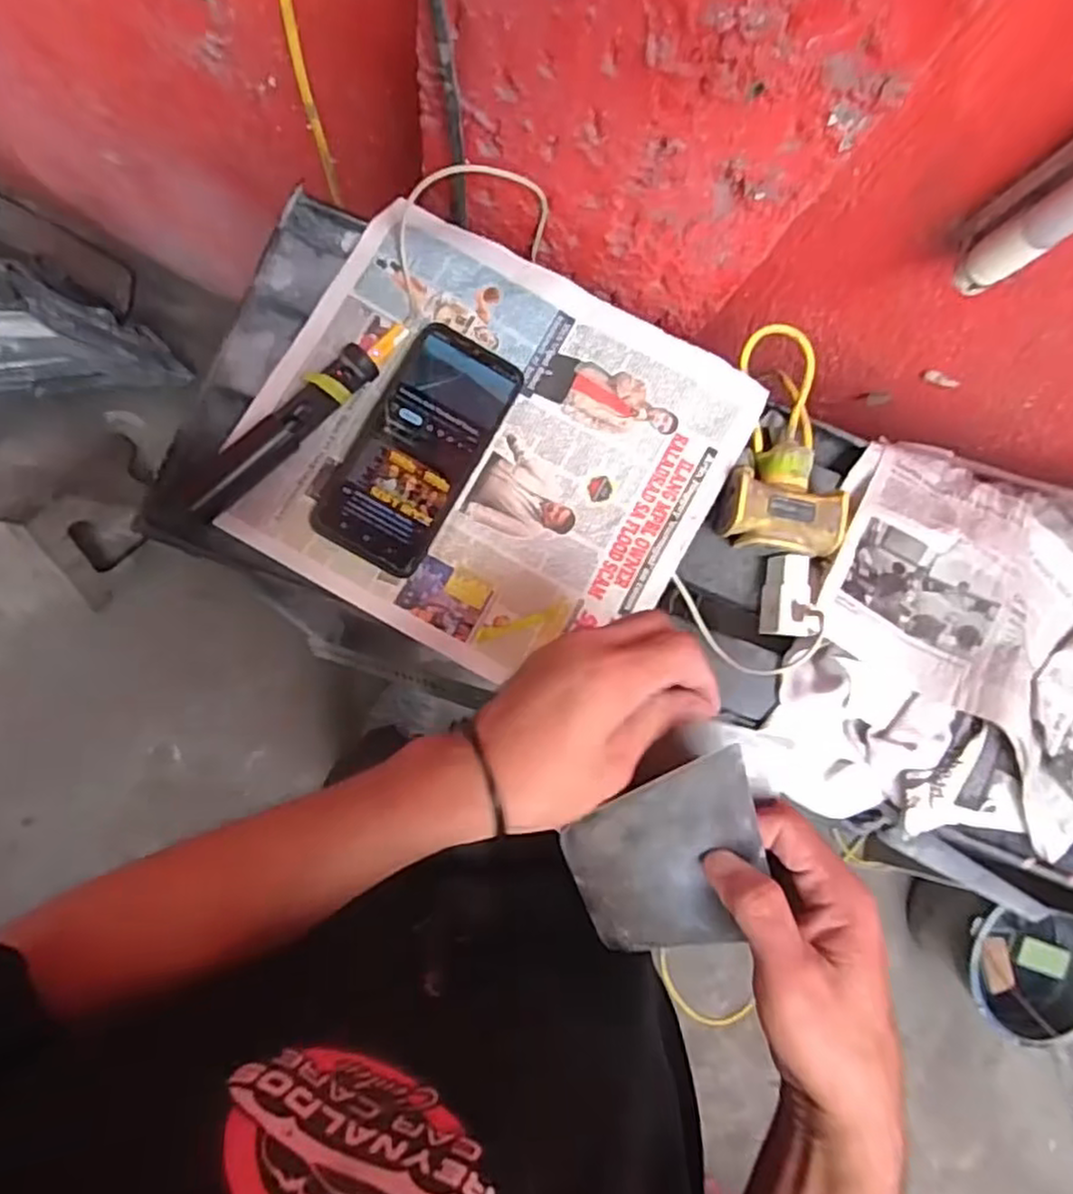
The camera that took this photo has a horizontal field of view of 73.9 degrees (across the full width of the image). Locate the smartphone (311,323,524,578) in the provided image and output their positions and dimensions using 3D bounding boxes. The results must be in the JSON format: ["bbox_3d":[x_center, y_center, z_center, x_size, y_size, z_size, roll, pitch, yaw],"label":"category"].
[{"bbox_3d":[-0.083,-0.107,0.506,0.084,0.014,0.174,29,84,-5],"label":"smartphone"}]

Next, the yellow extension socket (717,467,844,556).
[{"bbox_3d":[0.179,-0.058,0.511,0.083,0.026,0.051,16,85,-7],"label":"yellow extension socket"}]

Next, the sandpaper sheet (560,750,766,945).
[{"bbox_3d":[0.069,0.139,0.370,0.094,0.005,0.125,-16,116,6],"label":"sandpaper sheet"}]

